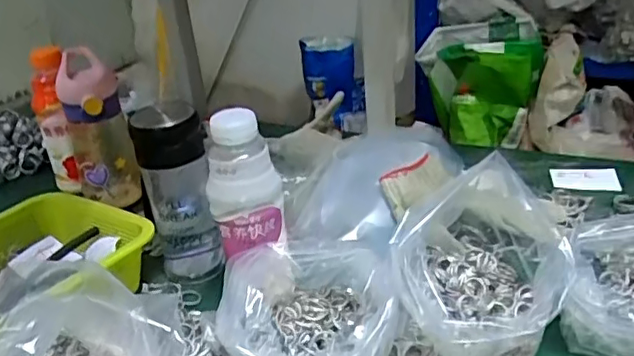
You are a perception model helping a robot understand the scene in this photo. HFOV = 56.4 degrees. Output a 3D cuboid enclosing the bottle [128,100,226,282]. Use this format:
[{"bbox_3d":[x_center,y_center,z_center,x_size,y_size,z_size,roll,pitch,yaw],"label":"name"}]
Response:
[{"bbox_3d":[-0.146,0.014,0.614,0.061,0.180,0.075,-16,30,-22],"label":"bottle"}]

